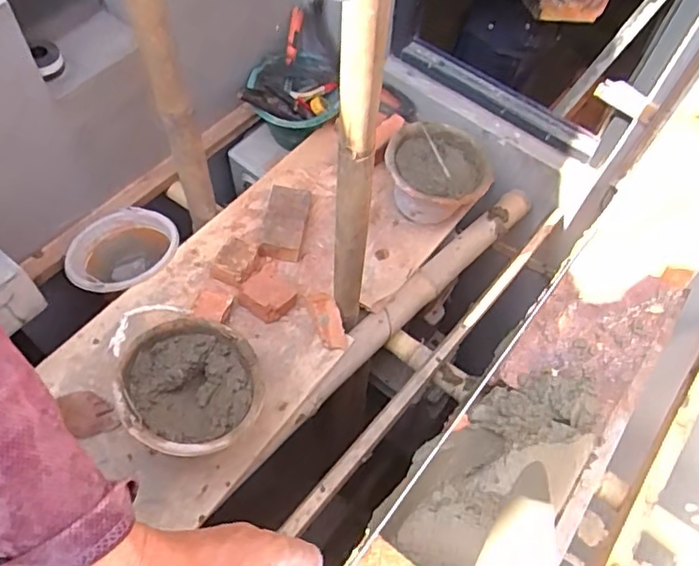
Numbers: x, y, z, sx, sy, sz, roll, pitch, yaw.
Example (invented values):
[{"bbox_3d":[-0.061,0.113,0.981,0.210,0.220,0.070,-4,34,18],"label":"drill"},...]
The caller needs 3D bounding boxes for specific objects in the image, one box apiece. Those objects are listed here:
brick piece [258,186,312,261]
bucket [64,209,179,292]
[{"bbox_3d":[-0.156,-0.146,1.432,0.103,0.077,0.202,9,60,1],"label":"brick piece"},{"bbox_3d":[-0.538,-0.050,1.444,0.257,0.149,0.231,-21,63,-15],"label":"bucket"}]

